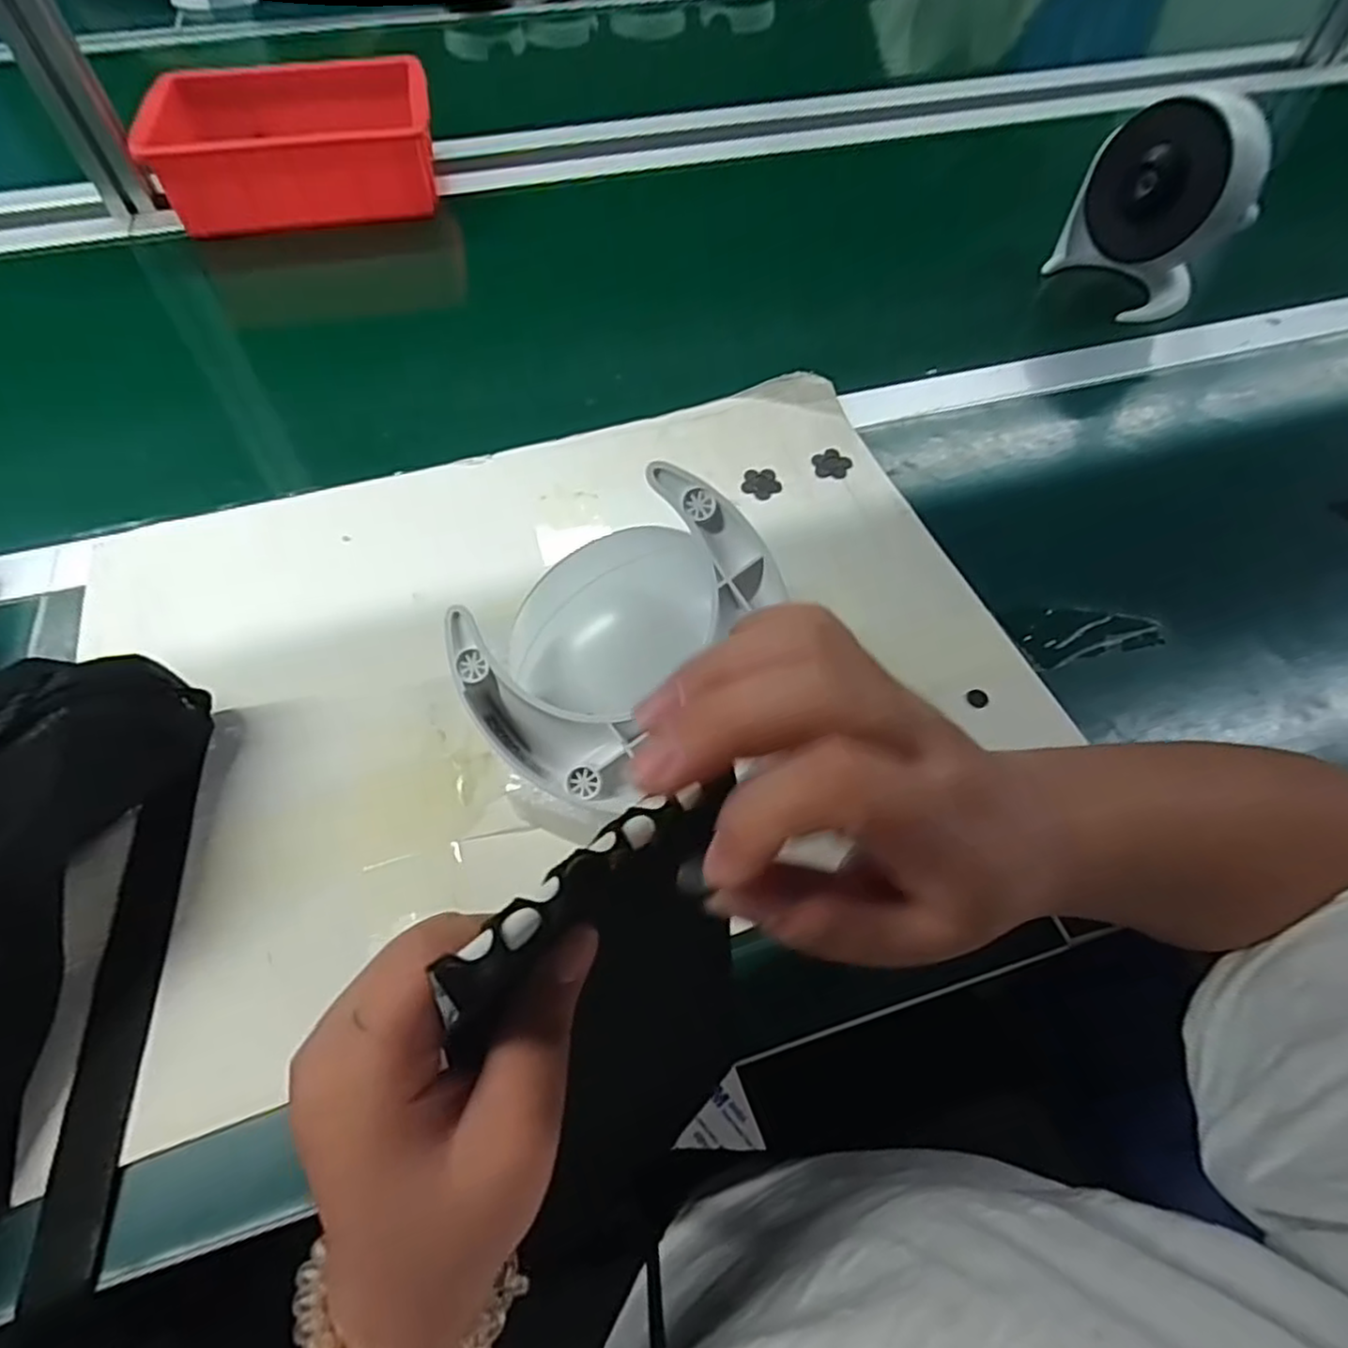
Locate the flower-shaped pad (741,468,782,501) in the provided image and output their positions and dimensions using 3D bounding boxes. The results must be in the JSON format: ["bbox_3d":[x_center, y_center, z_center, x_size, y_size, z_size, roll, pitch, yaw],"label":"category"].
[{"bbox_3d":[0.058,-0.129,0.473,0.026,0.004,0.026,-34,64,-21],"label":"flower-shaped pad"}]

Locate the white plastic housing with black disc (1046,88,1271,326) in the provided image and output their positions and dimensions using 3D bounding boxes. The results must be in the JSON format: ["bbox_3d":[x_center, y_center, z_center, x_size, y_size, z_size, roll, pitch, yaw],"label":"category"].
[{"bbox_3d":[0.389,-0.376,0.566,0.064,0.133,0.114,-15,59,-11],"label":"white plastic housing with black disc"}]

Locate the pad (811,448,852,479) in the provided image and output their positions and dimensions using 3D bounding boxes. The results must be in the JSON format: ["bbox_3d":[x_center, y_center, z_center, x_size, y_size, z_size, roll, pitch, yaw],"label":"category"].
[{"bbox_3d":[0.107,-0.144,0.479,0.026,0.004,0.026,10,58,5],"label":"pad"}]

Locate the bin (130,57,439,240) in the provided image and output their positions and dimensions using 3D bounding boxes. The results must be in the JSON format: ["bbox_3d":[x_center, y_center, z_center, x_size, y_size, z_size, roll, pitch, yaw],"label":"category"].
[{"bbox_3d":[-0.351,-0.498,0.664,0.244,0.070,0.160,-16,59,-11],"label":"bin"}]

